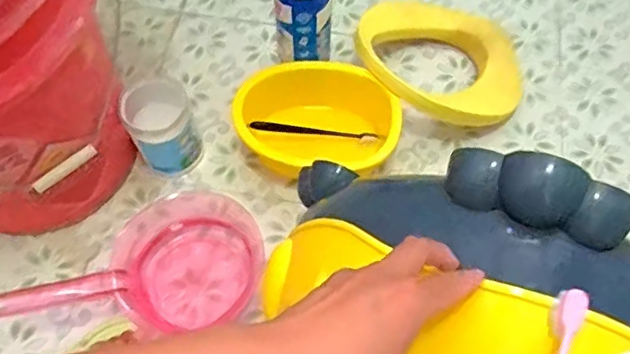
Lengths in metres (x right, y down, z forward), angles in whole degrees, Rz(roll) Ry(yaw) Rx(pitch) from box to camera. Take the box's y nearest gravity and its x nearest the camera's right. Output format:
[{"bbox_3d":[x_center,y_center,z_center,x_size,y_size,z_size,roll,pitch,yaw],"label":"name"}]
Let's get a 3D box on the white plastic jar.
[{"bbox_3d":[-0.198,-0.063,0.768,0.082,0.111,0.083,1,63,-1],"label":"white plastic jar"}]

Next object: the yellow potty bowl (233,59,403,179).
[{"bbox_3d":[0.004,-0.074,0.792,0.212,0.089,0.143,9,63,3],"label":"yellow potty bowl"}]

